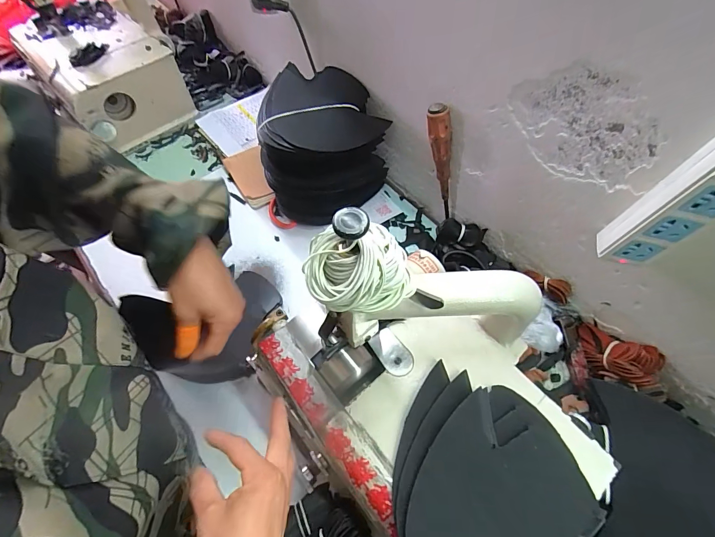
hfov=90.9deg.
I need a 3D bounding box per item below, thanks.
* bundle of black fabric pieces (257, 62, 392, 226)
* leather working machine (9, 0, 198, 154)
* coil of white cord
[{"bbox_3d":[-0.068,-0.215,0.629,0.197,0.186,0.191,-13,63,-5],"label":"bundle of black fabric pieces"},{"bbox_3d":[-0.532,-0.454,0.702,0.263,0.309,0.301,-31,66,-14],"label":"leather working machine"},{"bbox_3d":[0.002,-0.002,0.248,0.079,0.049,0.057,-16,64,-7],"label":"coil of white cord"}]

